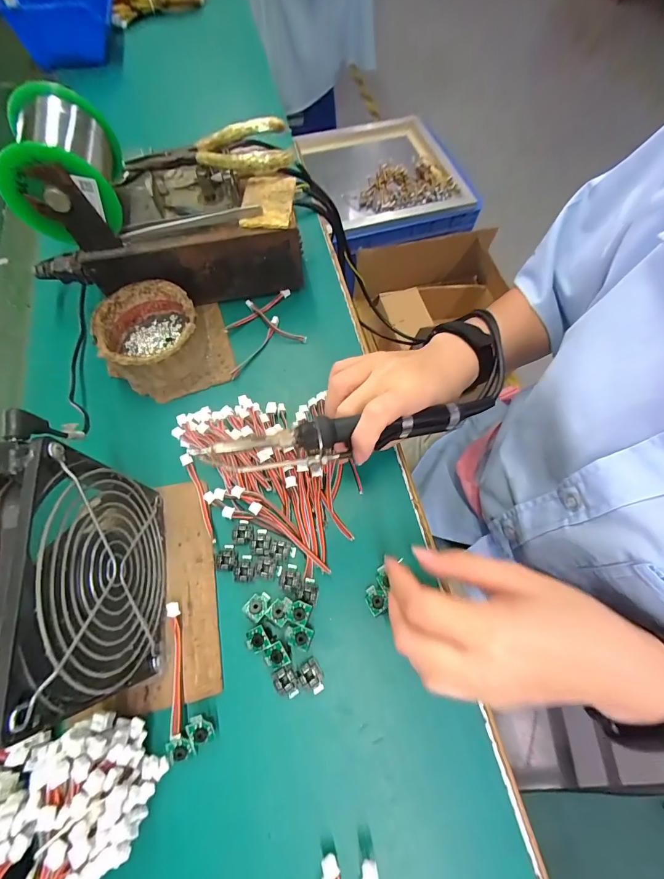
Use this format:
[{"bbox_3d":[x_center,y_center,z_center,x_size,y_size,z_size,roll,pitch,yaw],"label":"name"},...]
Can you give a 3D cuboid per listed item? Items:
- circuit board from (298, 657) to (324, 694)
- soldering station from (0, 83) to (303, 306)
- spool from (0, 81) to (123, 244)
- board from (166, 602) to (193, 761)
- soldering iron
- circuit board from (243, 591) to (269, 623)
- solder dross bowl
[{"bbox_3d":[-0.012,0.152,0.225,0.014,0.006,0.018,-33,71,-12],"label":"circuit board"},{"bbox_3d":[-0.140,-0.198,0.301,0.219,0.133,0.107,-12,68,-4],"label":"soldering station"},{"bbox_3d":[-0.196,-0.202,0.256,0.068,0.059,0.080,-11,68,-5],"label":"spool"},{"bbox_3d":[-0.100,0.151,0.223,0.013,0.010,0.086,-13,68,-4],"label":"board"},{"bbox_3d":[0.018,-0.003,0.243,0.208,0.018,0.024,-10,67,-12],"label":"soldering iron"},{"bbox_3d":[-0.050,0.112,0.238,0.014,0.006,0.017,33,72,14],"label":"circuit board"},{"bbox_3d":[-0.156,-0.091,0.307,0.081,0.041,0.081,0,68,1],"label":"solder dross bowl"}]

